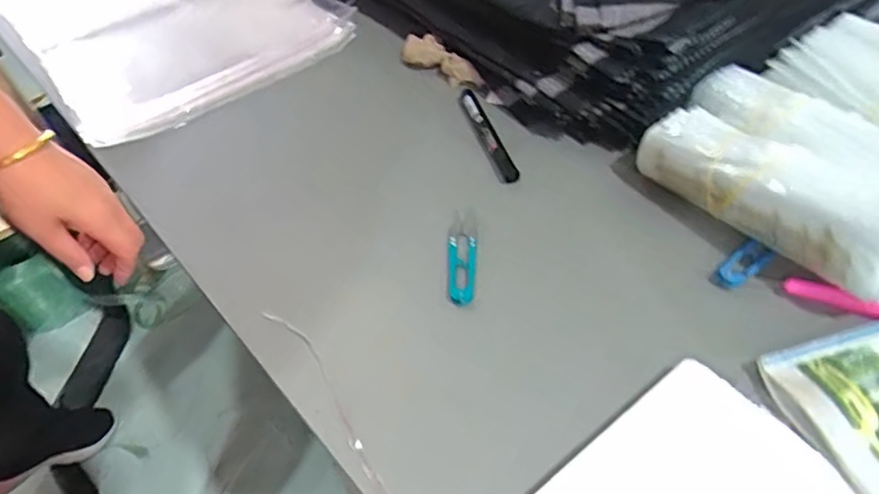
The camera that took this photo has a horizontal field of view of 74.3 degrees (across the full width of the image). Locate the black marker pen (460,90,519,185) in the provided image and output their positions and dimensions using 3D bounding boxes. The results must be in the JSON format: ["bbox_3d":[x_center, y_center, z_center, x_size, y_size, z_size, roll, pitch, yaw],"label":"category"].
[{"bbox_3d":[0.049,-0.115,0.594,0.017,0.018,0.136,-17,51,-8],"label":"black marker pen"}]

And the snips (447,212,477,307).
[{"bbox_3d":[0.020,0.007,0.502,0.025,0.012,0.105,-3,50,3],"label":"snips"}]

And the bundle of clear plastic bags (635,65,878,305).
[{"bbox_3d":[0.290,-0.066,0.477,0.128,0.091,0.220,-32,54,-20],"label":"bundle of clear plastic bags"}]

